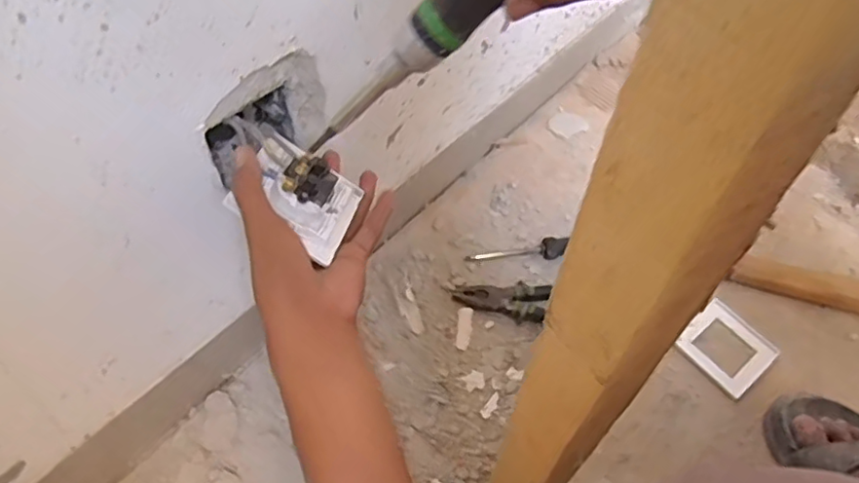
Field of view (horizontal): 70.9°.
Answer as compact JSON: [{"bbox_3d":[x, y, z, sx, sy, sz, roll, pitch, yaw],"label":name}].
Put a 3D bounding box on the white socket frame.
[{"bbox_3d":[0.327,0.116,0.665,0.088,0.005,0.086,-36,65,-24],"label":"white socket frame"}]

